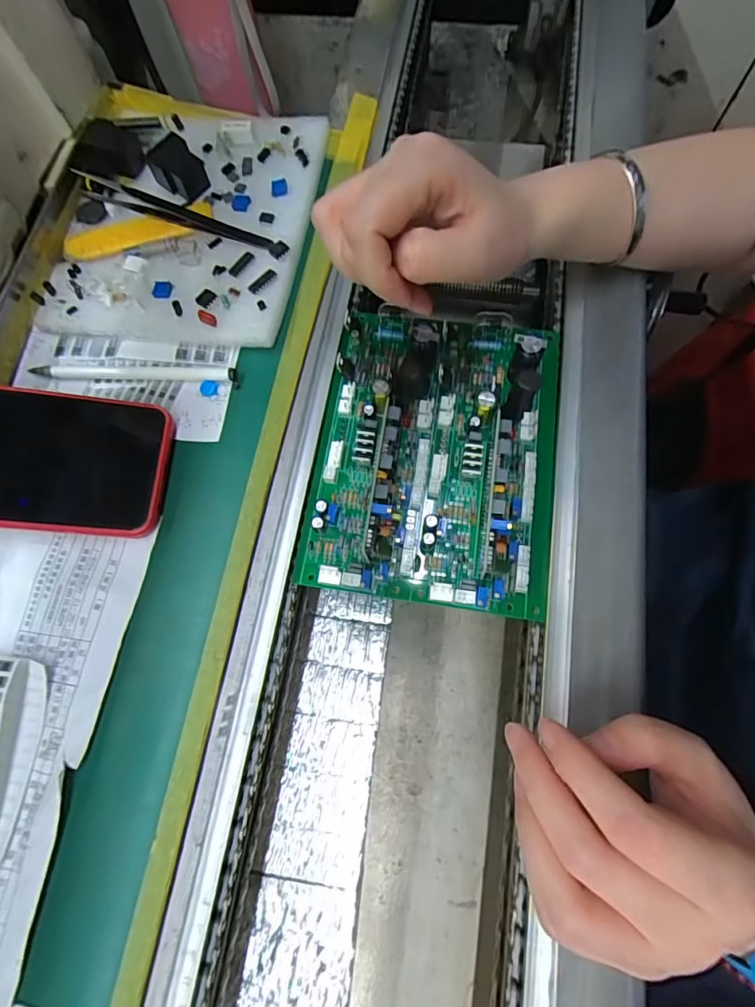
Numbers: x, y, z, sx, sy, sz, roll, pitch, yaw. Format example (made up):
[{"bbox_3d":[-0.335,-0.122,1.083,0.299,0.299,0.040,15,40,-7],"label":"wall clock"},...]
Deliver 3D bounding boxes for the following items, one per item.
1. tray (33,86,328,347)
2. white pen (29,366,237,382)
[{"bbox_3d":[-0.126,-0.192,0.311,0.159,0.021,0.184,7,72,5],"label":"tray"},{"bbox_3d":[-0.149,-0.081,0.292,0.127,0.007,0.010,2,71,4],"label":"white pen"}]

